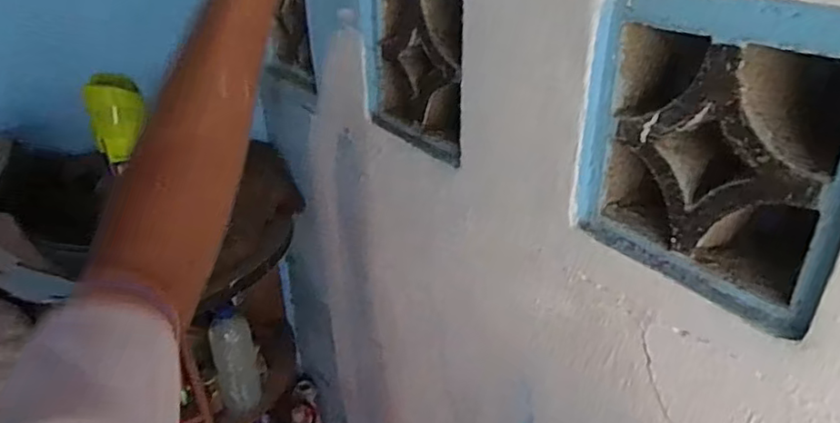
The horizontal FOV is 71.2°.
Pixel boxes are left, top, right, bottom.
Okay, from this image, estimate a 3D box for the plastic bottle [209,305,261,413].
[{"bbox_3d":[-0.315,0.261,1.003,0.069,0.193,0.056,-9,30,-14],"label":"plastic bottle"}]

